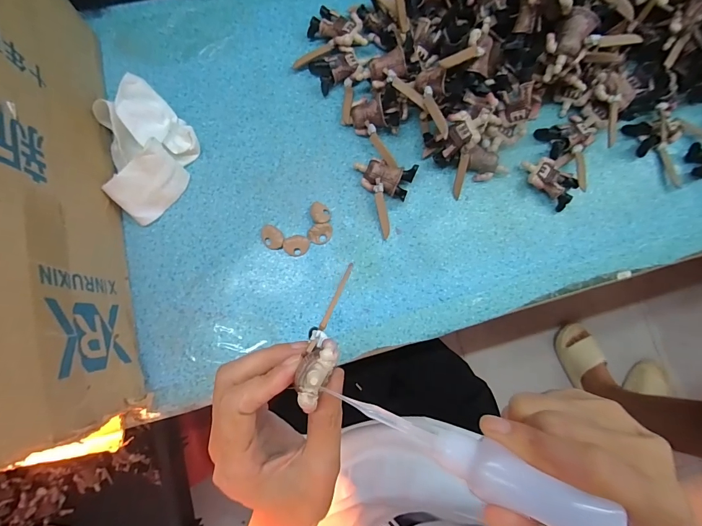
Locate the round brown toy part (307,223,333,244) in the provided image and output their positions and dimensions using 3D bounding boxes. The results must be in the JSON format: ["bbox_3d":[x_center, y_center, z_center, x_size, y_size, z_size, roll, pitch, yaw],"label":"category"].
[{"bbox_3d":[-0.030,-0.029,0.343,0.023,0.009,0.019,0,82,-3],"label":"round brown toy part"}]

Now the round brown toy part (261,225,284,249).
[{"bbox_3d":[-0.075,-0.024,0.338,0.024,0.008,0.019,32,82,1],"label":"round brown toy part"}]

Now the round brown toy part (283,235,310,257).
[{"bbox_3d":[-0.053,-0.016,0.338,0.024,0.004,0.020,15,99,-17],"label":"round brown toy part"}]

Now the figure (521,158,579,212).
[{"bbox_3d":[0.204,-0.085,0.363,0.060,0.019,0.034,41,82,3],"label":"figure"}]

